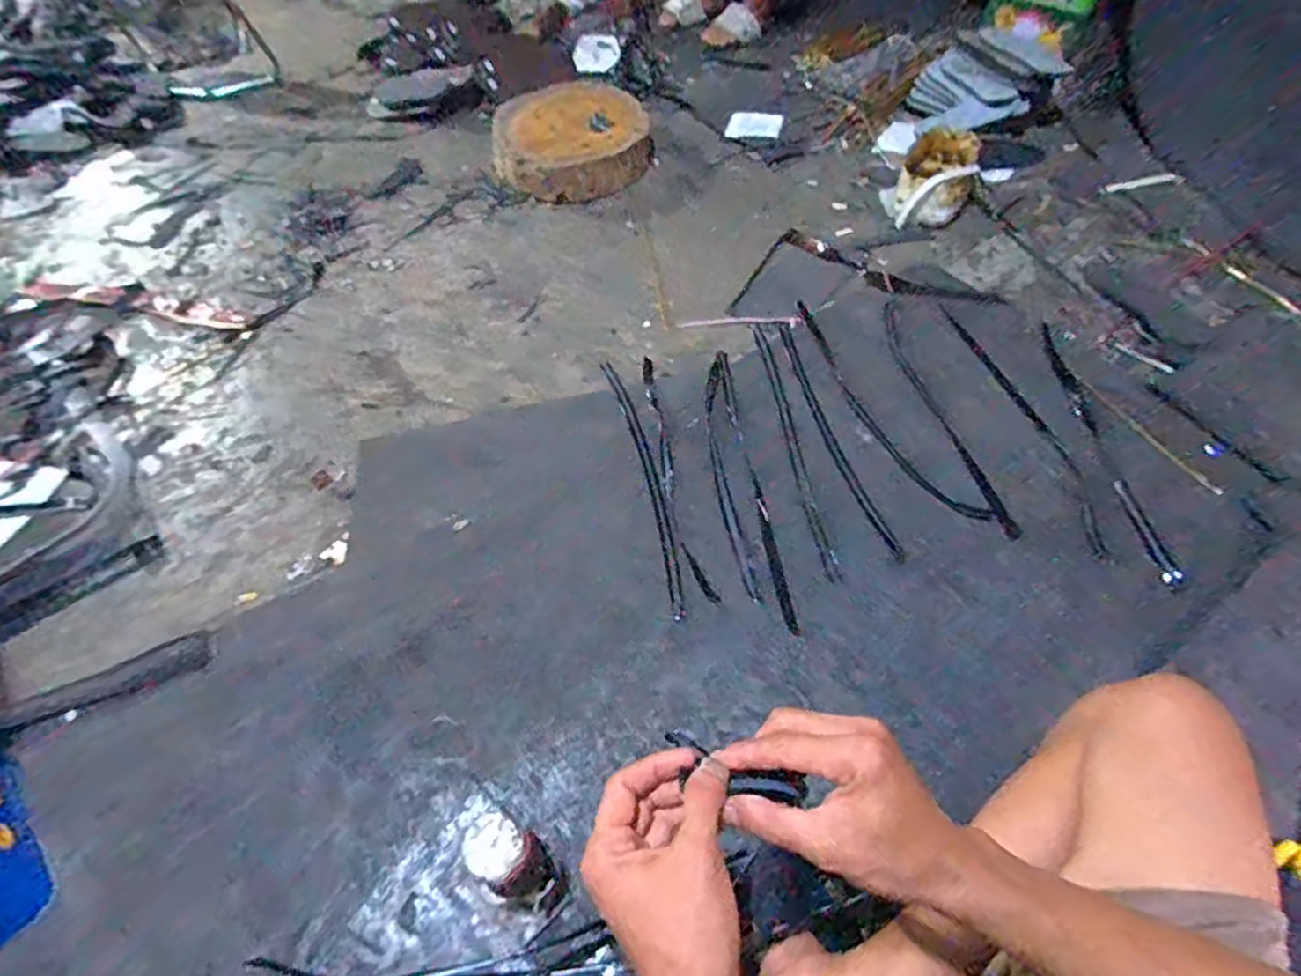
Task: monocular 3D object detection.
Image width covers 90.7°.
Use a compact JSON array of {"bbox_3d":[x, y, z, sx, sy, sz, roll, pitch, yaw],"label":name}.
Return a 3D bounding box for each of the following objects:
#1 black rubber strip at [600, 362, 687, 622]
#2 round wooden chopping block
[{"bbox_3d":[-0.010,-0.036,0.927,0.032,0.014,0.475,-12,53,-7],"label":"black rubber strip"},{"bbox_3d":[-0.162,-0.745,1.386,0.336,0.136,0.223,-13,54,-10],"label":"round wooden chopping block"}]

